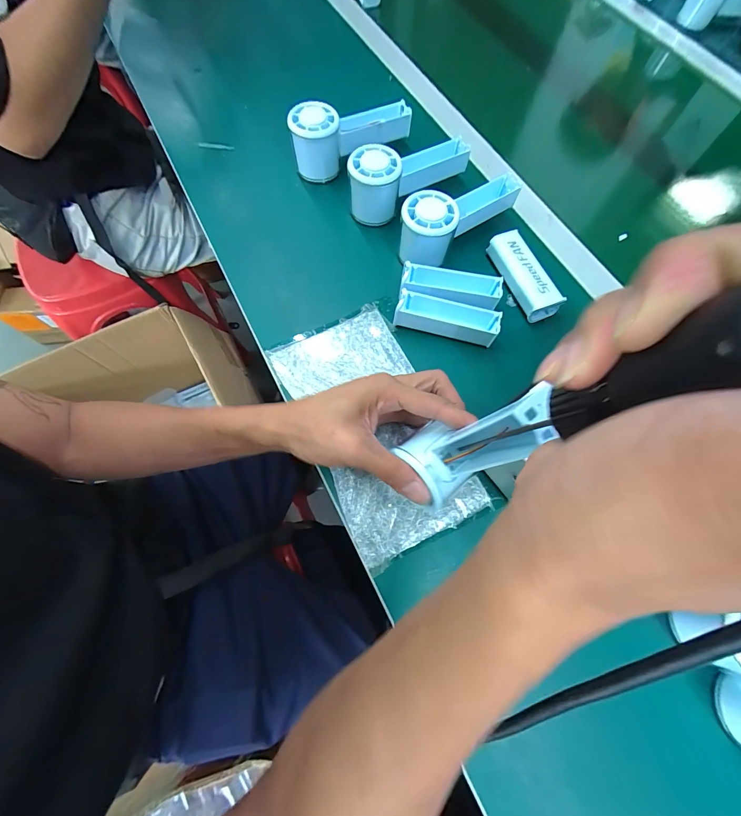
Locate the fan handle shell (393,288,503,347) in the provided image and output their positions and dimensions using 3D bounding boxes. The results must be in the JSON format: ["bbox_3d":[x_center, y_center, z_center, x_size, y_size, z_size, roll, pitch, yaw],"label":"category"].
[{"bbox_3d":[0.077,-0.091,0.342,0.099,0.033,0.029,15,70,4],"label":"fan handle shell"}]

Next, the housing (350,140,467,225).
[{"bbox_3d":[0.042,-0.275,0.395,0.150,0.060,0.050,-36,75,-14],"label":"housing"}]

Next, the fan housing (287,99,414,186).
[{"bbox_3d":[-0.023,-0.336,0.413,0.153,0.061,0.048,-31,74,-12],"label":"fan housing"}]

